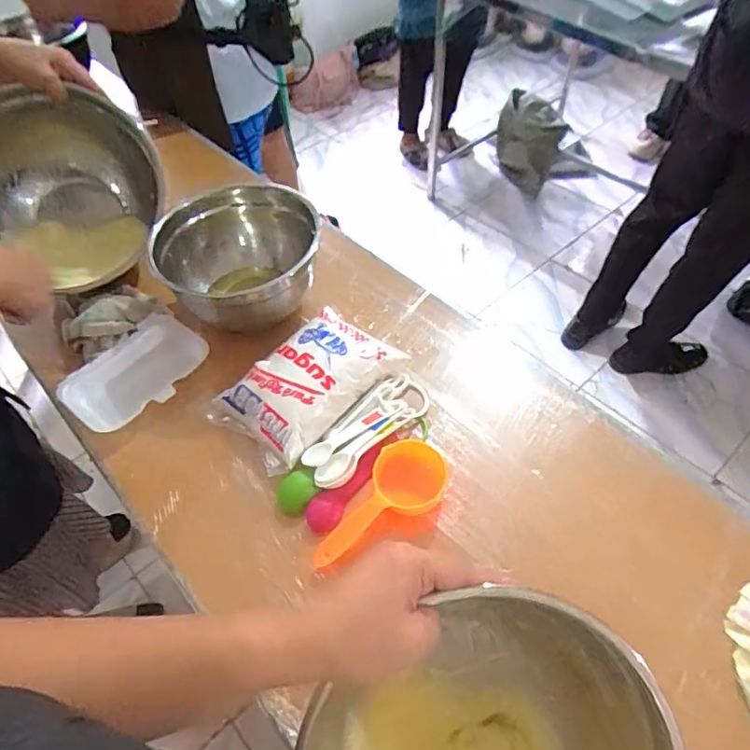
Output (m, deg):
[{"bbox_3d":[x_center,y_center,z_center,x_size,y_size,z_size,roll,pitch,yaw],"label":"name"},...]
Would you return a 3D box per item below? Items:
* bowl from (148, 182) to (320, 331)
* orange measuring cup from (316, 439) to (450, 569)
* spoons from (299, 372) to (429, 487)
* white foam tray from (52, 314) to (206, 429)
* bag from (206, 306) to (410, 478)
[{"bbox_3d":[-0.177,-0.144,0.737,0.189,0.122,0.203,0,51,1],"label":"bowl"},{"bbox_3d":[0.005,0.138,0.579,0.164,0.034,0.073,-40,59,-9],"label":"orange measuring cup"},{"bbox_3d":[-0.008,0.060,0.638,0.062,0.017,0.175,35,59,26],"label":"spoons"},{"bbox_3d":[-0.298,-0.003,0.698,0.108,0.034,0.165,32,58,24],"label":"white foam tray"},{"bbox_3d":[-0.078,0.007,0.657,0.203,0.054,0.132,-36,59,-25],"label":"bag"}]

